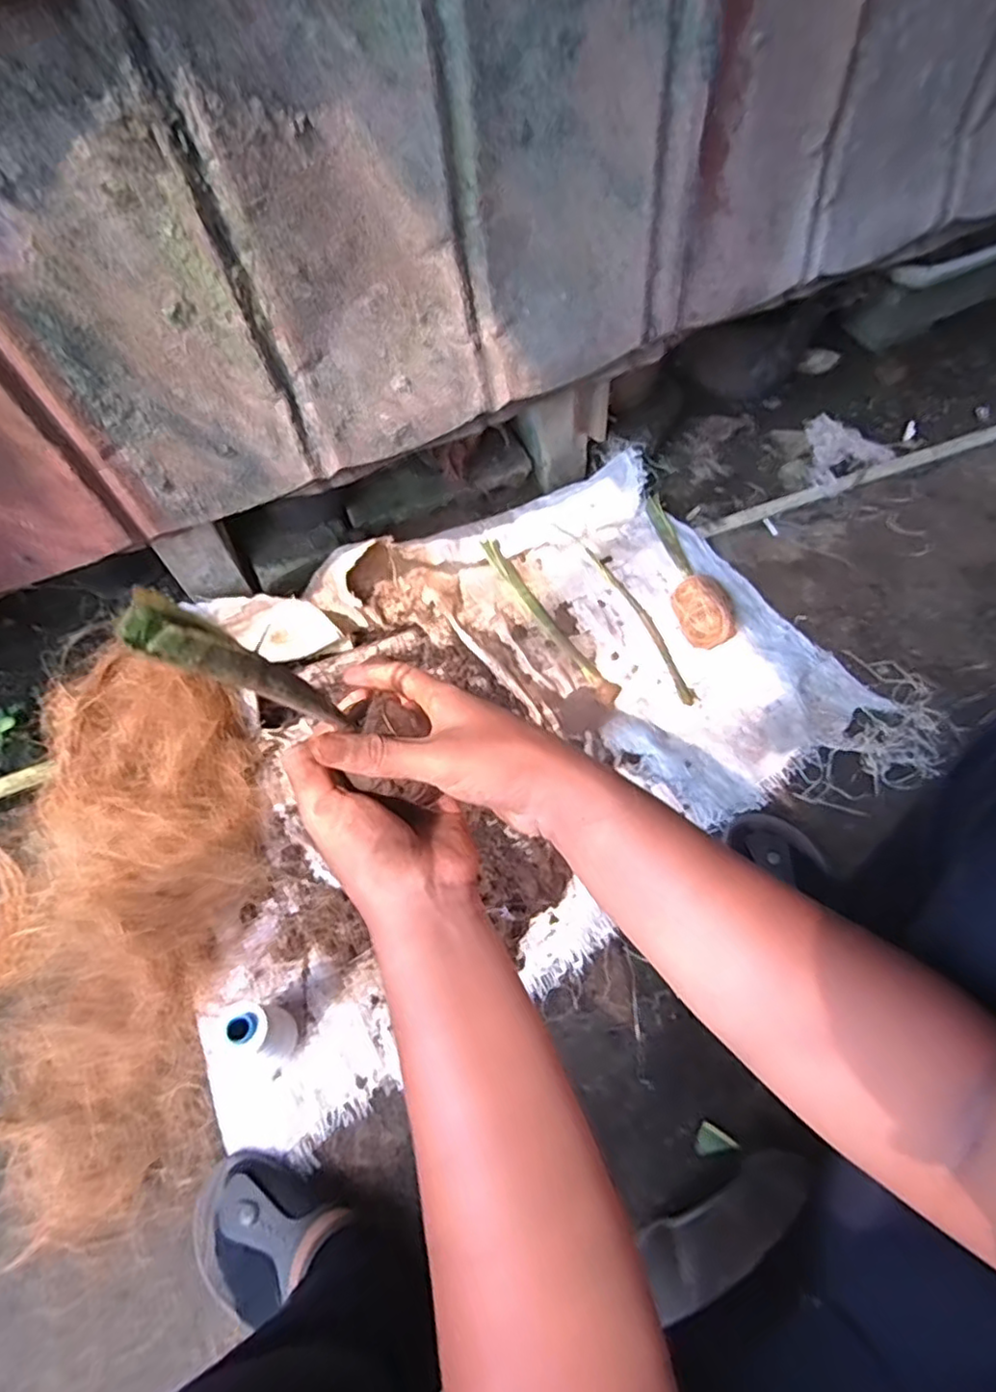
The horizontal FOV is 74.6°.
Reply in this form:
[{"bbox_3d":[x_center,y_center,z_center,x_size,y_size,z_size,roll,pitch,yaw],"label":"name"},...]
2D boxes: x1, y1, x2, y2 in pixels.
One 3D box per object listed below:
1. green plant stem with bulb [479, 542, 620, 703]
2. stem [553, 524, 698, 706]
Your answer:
[{"bbox_3d":[0.069,-0.109,0.899,0.041,0.039,0.302,-31,68,-12],"label":"green plant stem with bulb"},{"bbox_3d":[0.184,-0.125,0.912,0.040,0.025,0.324,-27,67,-11],"label":"stem"}]

